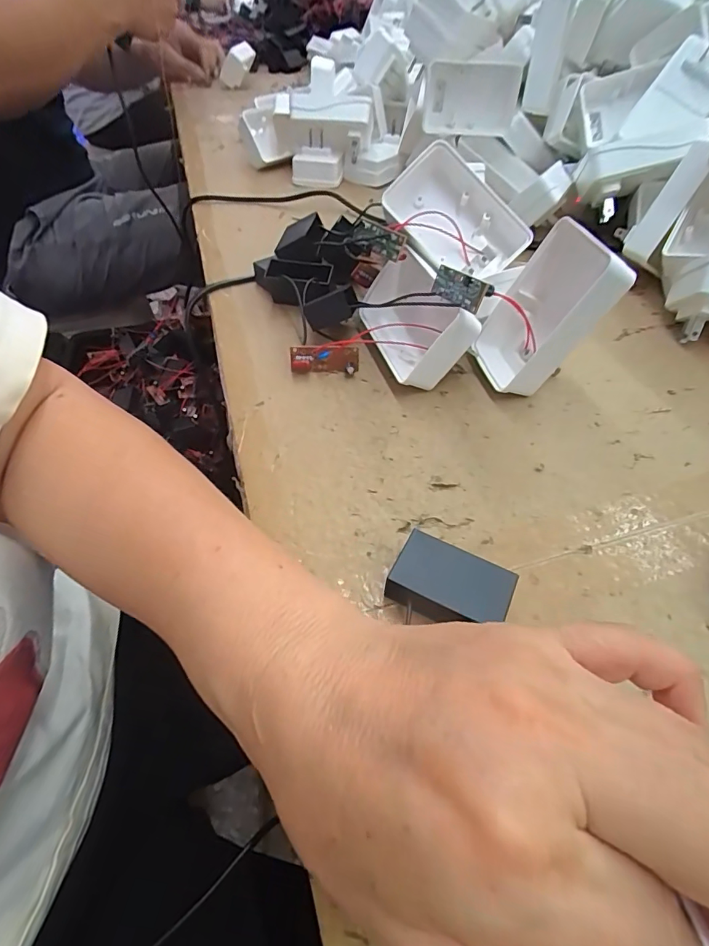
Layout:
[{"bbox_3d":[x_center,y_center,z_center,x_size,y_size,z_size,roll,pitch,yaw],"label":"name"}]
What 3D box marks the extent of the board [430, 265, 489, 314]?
[{"bbox_3d":[0.056,-0.101,0.250,0.004,0.016,0.043,12,26,-33],"label":"board"}]

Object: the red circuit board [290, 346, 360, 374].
[{"bbox_3d":[-0.020,-0.074,0.298,0.044,0.017,0.011,-2,21,-6],"label":"red circuit board"}]

